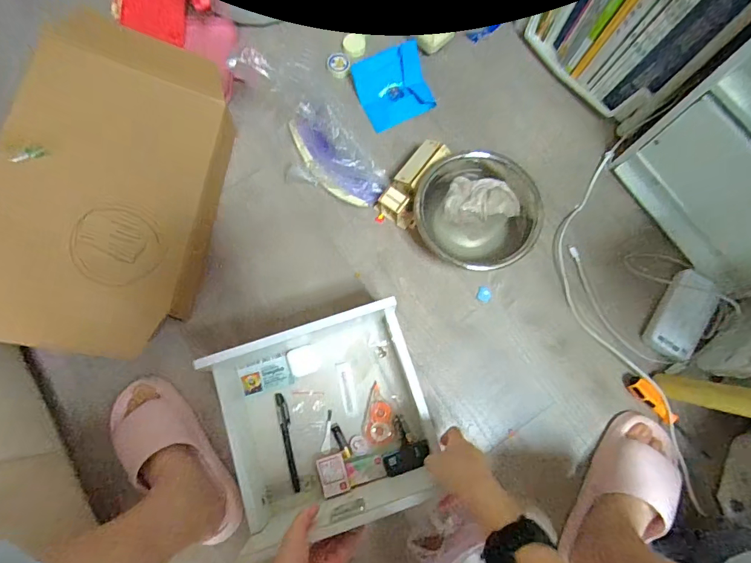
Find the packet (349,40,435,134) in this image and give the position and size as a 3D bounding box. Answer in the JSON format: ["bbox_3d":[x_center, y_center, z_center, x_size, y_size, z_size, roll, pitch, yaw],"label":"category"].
[{"bbox_3d":[0.030,-0.357,0.767,0.124,0.013,0.132,-22,89,-4],"label":"packet"}]

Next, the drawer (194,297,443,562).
[{"bbox_3d":[-0.068,0.187,0.590,0.271,0.115,0.247,-17,78,-4],"label":"drawer"}]

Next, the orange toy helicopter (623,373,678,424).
[{"bbox_3d":[0.426,0.180,0.645,0.031,0.017,0.090,-43,81,-9],"label":"orange toy helicopter"}]

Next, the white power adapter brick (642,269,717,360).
[{"bbox_3d":[0.487,0.052,0.664,0.071,0.029,0.143,31,79,6],"label":"white power adapter brick"}]

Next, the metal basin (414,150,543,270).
[{"bbox_3d":[0.158,-0.119,0.677,0.183,0.080,0.178,0,77,0],"label":"metal basin"}]

